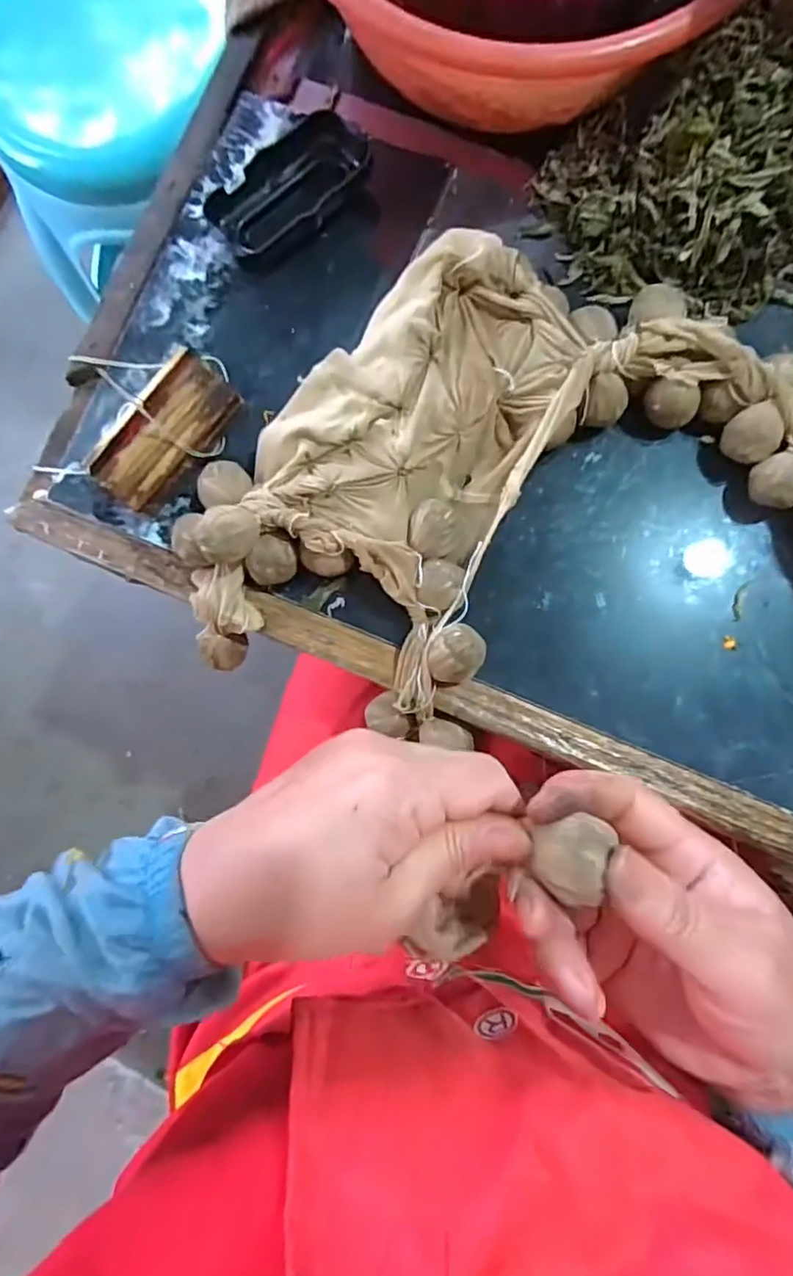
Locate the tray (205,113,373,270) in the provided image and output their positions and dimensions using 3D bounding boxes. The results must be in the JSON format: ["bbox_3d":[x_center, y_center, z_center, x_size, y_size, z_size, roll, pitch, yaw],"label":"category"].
[{"bbox_3d":[-0.067,-0.286,0.384,0.105,0.026,0.050,-40,83,-1],"label":"tray"}]

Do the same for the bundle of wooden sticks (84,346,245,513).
[{"bbox_3d":[-0.139,-0.123,0.358,0.031,0.038,0.093,40,88,7],"label":"bundle of wooden sticks"}]

